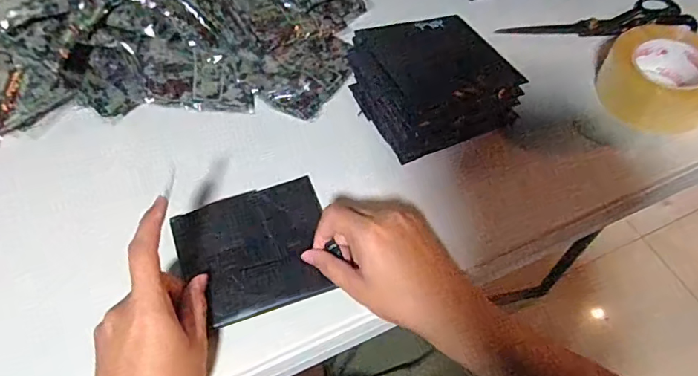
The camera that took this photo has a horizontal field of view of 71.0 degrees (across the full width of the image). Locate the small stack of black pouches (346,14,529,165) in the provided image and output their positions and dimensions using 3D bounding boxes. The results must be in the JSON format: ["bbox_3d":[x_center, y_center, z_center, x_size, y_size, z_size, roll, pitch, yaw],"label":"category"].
[{"bbox_3d":[0.091,-0.107,0.519,0.128,0.072,0.149,-25,60,-15],"label":"small stack of black pouches"}]

